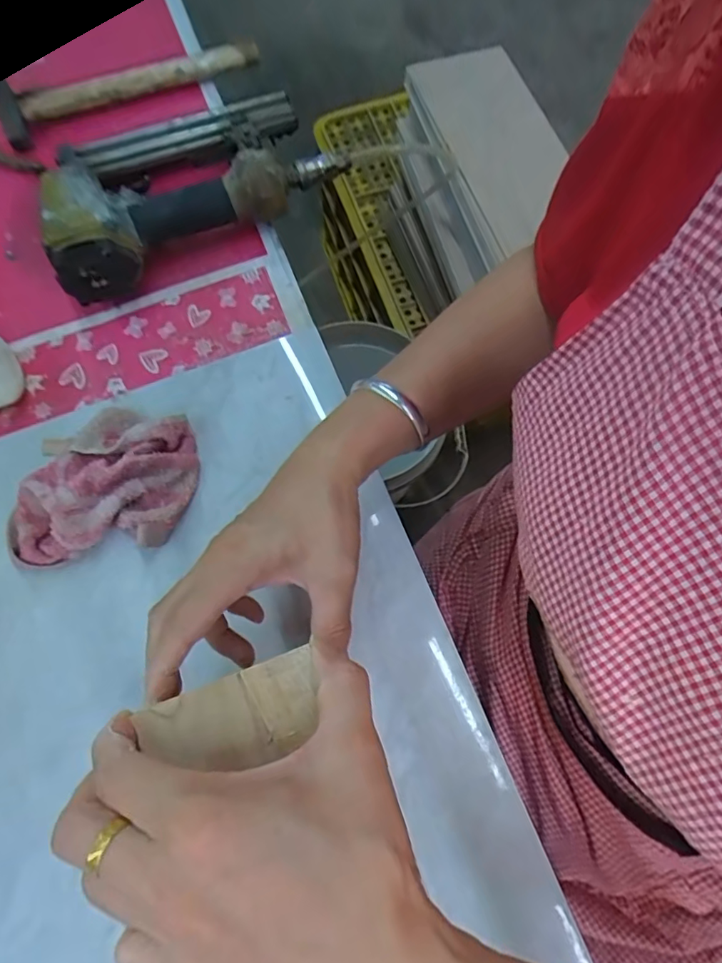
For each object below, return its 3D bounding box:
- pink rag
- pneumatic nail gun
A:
[{"bbox_3d":[-0.186,-0.003,0.385,0.130,0.039,0.109,-10,74,-2],"label":"pink rag"},{"bbox_3d":[-0.147,-0.264,0.457,0.246,0.059,0.159,-23,75,-6],"label":"pneumatic nail gun"}]

